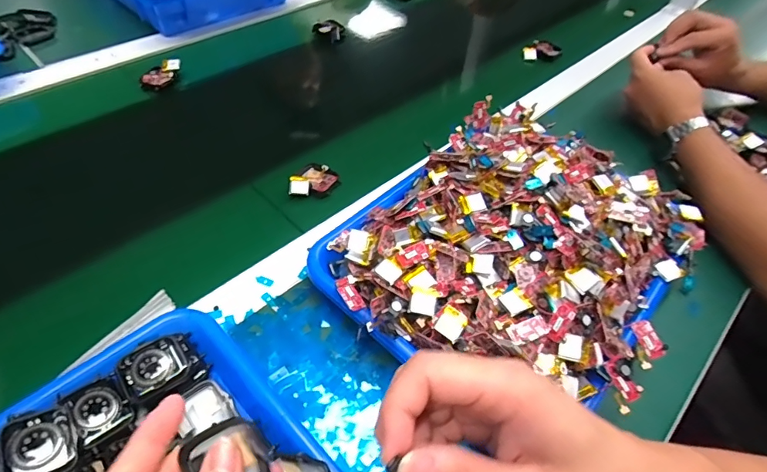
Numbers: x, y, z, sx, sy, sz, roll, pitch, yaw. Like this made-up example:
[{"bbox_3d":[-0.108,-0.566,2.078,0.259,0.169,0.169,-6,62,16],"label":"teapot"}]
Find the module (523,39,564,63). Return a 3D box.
[{"bbox_3d":[0.254,-0.292,0.726,0.050,0.022,0.049,-32,61,-28],"label":"module"}]

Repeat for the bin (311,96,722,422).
[{"bbox_3d":[0.129,0.000,0.409,0.264,0.087,0.321,34,55,20],"label":"bin"}]

